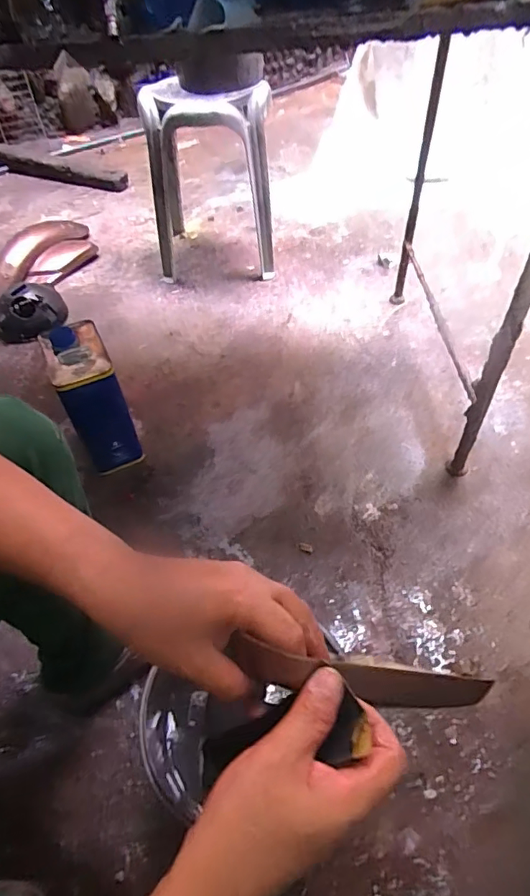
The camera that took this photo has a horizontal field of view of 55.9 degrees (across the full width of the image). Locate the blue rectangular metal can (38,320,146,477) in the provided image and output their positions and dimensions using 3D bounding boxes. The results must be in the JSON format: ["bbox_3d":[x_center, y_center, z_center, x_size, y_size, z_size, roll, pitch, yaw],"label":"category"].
[{"bbox_3d":[-0.315,-0.087,0.936,0.100,0.249,0.171,-23,53,-12],"label":"blue rectangular metal can"}]

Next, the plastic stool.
[{"bbox_3d":[-0.142,-0.679,1.279,0.326,0.411,0.266,2,52,7],"label":"plastic stool"}]

